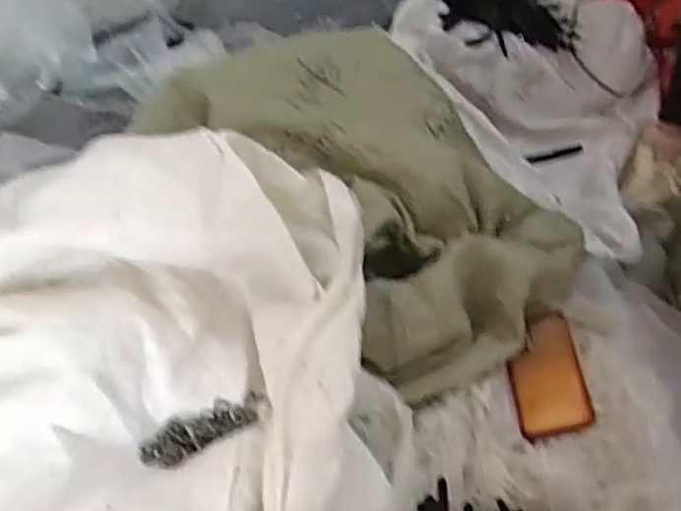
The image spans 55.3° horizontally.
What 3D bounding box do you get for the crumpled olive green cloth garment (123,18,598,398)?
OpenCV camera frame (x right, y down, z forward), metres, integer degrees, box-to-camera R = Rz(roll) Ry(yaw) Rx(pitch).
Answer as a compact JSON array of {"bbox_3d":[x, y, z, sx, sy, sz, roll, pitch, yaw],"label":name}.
[{"bbox_3d":[0.021,-0.135,0.864,0.326,0.139,0.626,-28,54,-24],"label":"crumpled olive green cloth garment"}]

